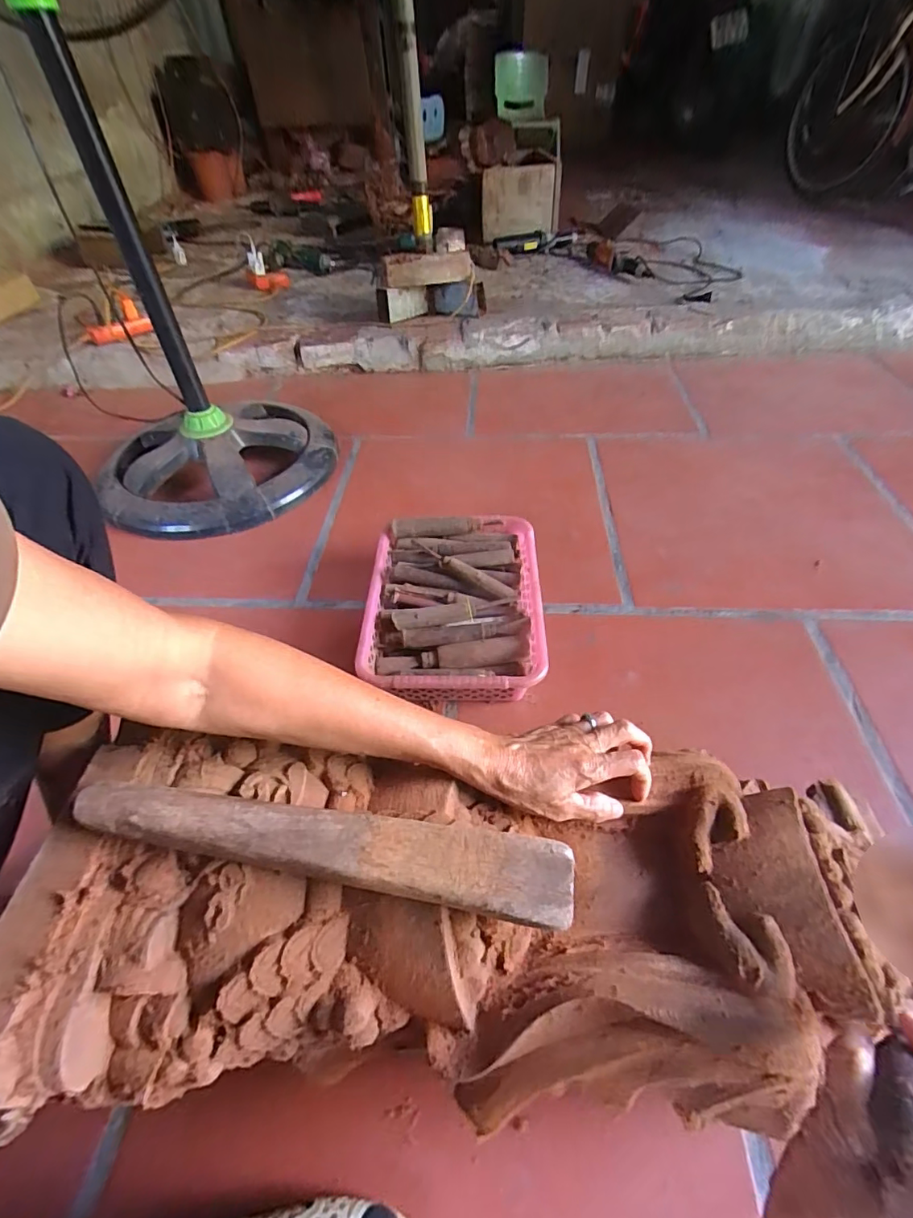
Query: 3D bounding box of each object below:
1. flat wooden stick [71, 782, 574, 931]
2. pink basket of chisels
[{"bbox_3d":[-0.088,0.152,0.340,0.325,0.028,0.048,5,49,9],"label":"flat wooden stick"},{"bbox_3d":[-0.004,-0.006,0.722,0.238,0.079,0.313,0,48,2],"label":"pink basket of chisels"}]

